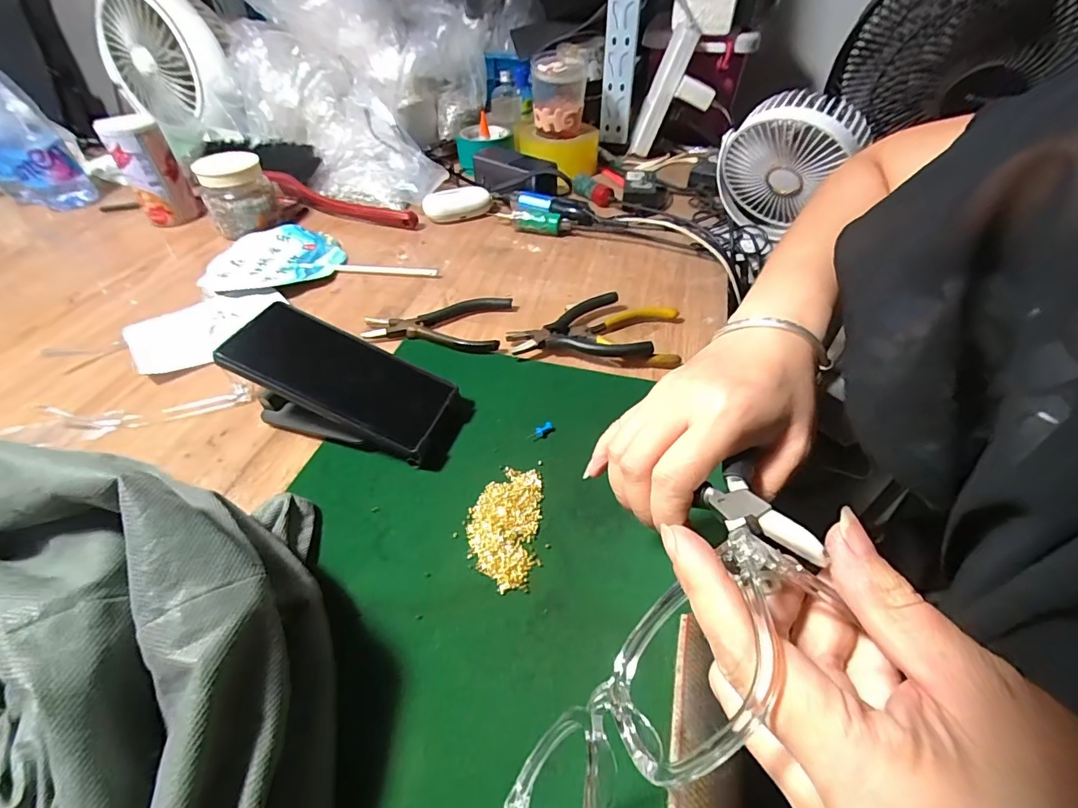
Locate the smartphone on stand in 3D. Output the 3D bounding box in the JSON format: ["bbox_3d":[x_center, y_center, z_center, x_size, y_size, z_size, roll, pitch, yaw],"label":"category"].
[{"bbox_3d":[-0.148,-0.003,0.380,0.173,0.066,0.072,25,48,-3],"label":"smartphone on stand"}]

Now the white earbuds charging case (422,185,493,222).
[{"bbox_3d":[-0.110,-0.272,0.646,0.089,0.032,0.041,-23,50,-20],"label":"white earbuds charging case"}]

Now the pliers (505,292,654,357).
[{"bbox_3d":[0.033,-0.064,0.448,0.119,0.023,0.094,-12,47,-10],"label":"pliers"}]

